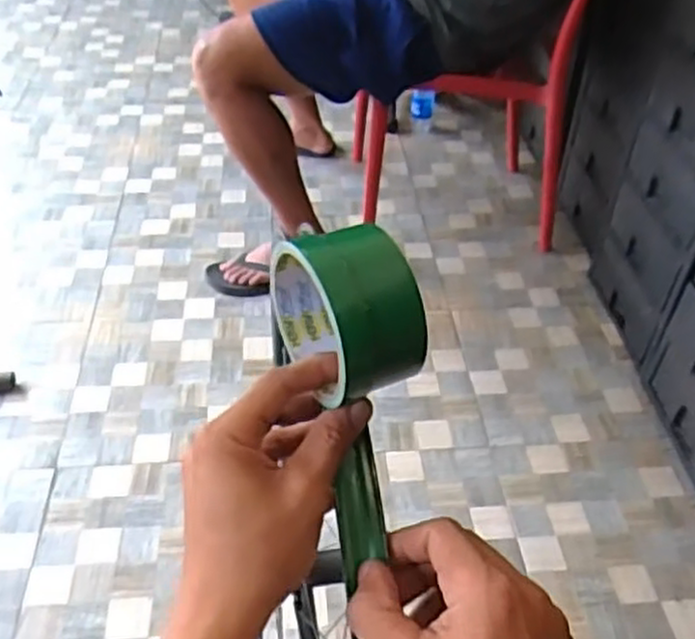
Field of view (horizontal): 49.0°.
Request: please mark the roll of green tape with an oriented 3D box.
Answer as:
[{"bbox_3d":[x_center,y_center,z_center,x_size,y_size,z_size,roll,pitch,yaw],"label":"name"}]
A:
[{"bbox_3d":[-0.003,-0.007,0.398,0.049,0.077,0.088,-20,46,-22],"label":"roll of green tape"}]

